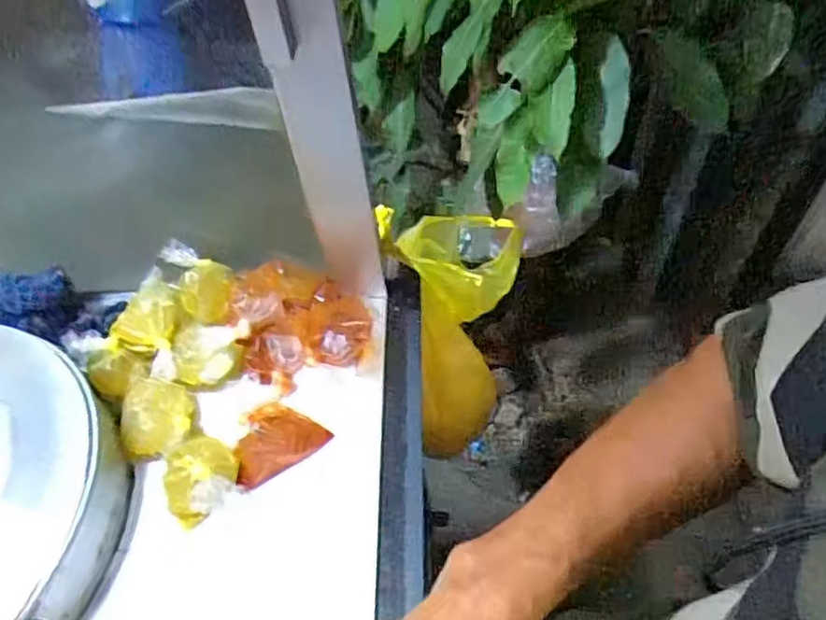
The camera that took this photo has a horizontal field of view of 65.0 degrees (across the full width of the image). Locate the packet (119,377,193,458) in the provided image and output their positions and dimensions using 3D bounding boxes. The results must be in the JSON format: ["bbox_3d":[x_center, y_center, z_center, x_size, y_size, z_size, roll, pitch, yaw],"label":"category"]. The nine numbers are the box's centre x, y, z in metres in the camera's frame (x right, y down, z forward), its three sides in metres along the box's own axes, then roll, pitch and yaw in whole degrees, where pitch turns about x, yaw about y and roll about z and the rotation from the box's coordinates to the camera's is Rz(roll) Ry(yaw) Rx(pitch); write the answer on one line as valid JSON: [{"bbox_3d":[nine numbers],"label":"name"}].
[{"bbox_3d":[-0.224,0.090,0.568,0.055,0.030,0.071,-5,51,-4],"label":"packet"}]

